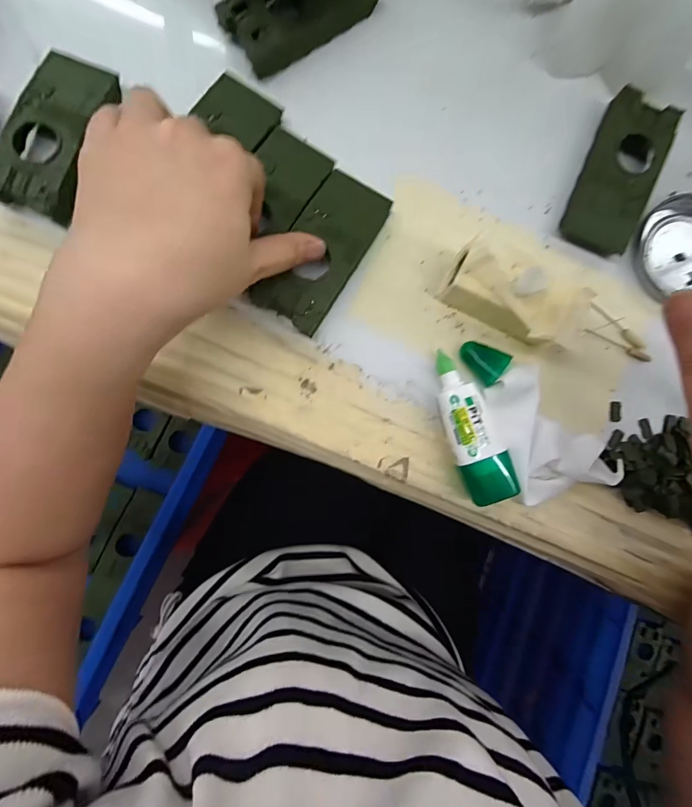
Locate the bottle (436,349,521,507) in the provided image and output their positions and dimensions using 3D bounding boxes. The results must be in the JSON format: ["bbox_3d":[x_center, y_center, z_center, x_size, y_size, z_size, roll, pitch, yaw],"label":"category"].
[{"bbox_3d":[0.077,0.015,0.240,0.032,0.025,0.095,-24,90,-4],"label":"bottle"}]

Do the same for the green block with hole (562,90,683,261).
[{"bbox_3d":[0.188,-0.157,0.256,0.045,0.019,0.103,22,87,-3],"label":"green block with hole"}]

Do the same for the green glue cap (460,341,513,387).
[{"bbox_3d":[0.088,-0.028,0.245,0.029,0.022,0.019,33,87,-2],"label":"green glue cap"}]

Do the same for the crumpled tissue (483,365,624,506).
[{"bbox_3d":[0.134,0.018,0.244,0.070,0.021,0.091,-21,90,-4],"label":"crumpled tissue"}]

